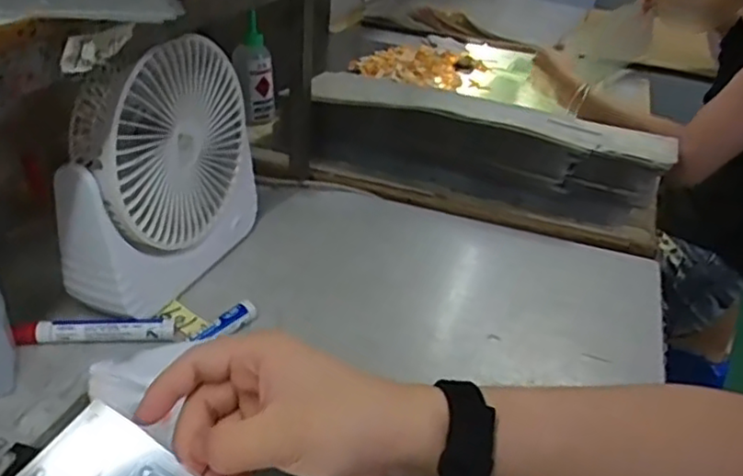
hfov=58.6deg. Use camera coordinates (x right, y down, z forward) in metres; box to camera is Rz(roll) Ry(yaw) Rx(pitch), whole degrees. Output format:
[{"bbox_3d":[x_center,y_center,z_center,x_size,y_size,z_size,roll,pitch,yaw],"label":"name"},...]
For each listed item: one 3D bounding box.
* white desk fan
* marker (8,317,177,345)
[{"bbox_3d":[-0.162,-0.057,0.526,0.075,0.183,0.193,14,30,10],"label":"white desk fan"},{"bbox_3d":[-0.204,0.068,0.492,0.111,0.014,0.016,3,29,-8],"label":"marker"}]

